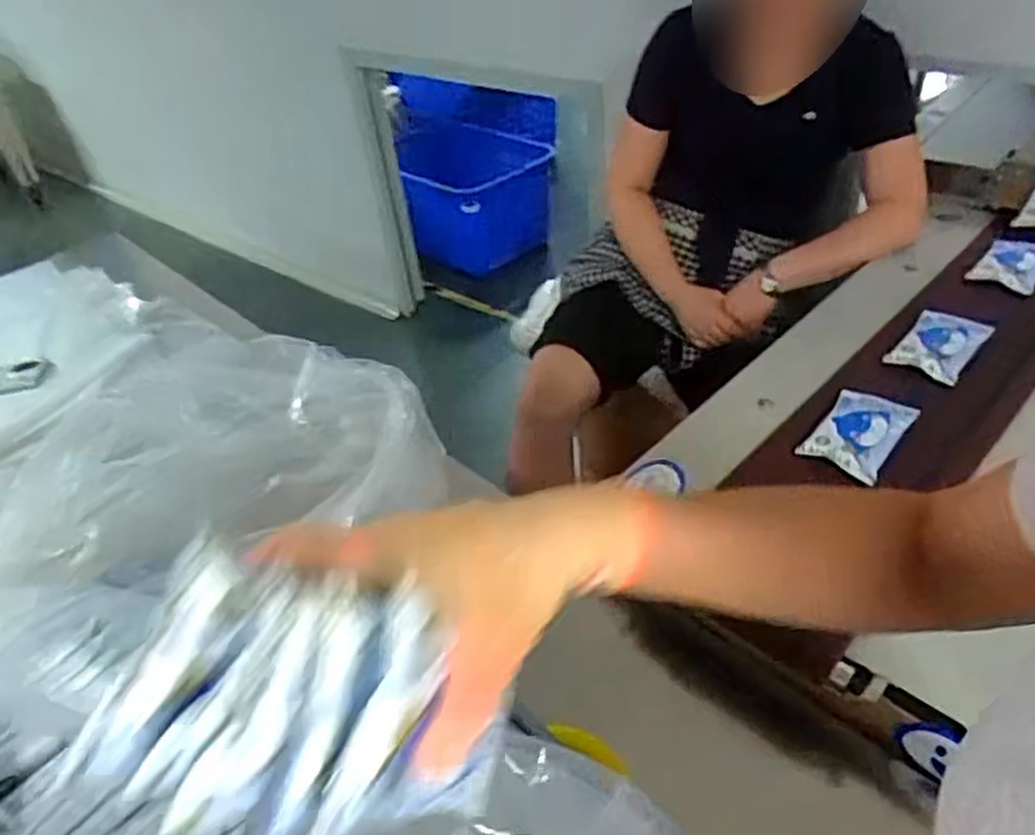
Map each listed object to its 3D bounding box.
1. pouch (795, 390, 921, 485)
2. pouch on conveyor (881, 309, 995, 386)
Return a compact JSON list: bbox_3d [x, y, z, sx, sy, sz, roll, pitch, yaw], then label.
[{"bbox_3d":[0.388,0.014,0.856,0.084,0.024,0.125,29,50,32],"label":"pouch"},{"bbox_3d":[0.533,-0.096,0.947,0.082,0.026,0.120,31,51,33],"label":"pouch on conveyor"}]

